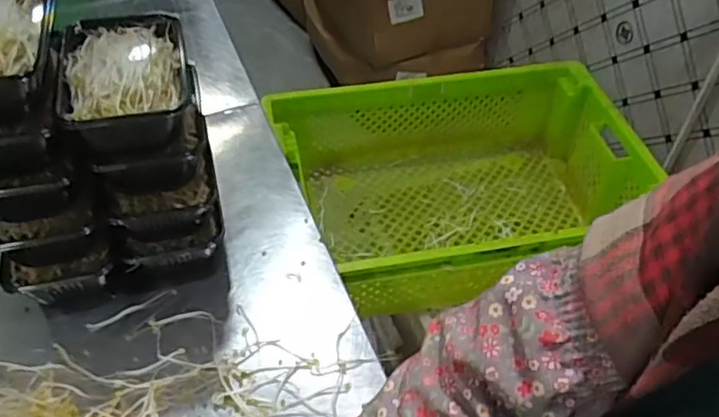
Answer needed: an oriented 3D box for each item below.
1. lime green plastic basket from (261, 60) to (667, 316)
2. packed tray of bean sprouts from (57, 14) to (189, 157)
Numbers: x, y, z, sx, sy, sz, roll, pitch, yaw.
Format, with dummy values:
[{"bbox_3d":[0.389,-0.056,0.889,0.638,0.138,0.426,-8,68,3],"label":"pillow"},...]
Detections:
[{"bbox_3d":[0.180,-0.038,1.070,0.587,0.189,0.402,-7,49,-7],"label":"lime green plastic basket"},{"bbox_3d":[-0.238,-0.133,0.637,0.120,0.053,0.175,-10,50,-9],"label":"packed tray of bean sprouts"}]

